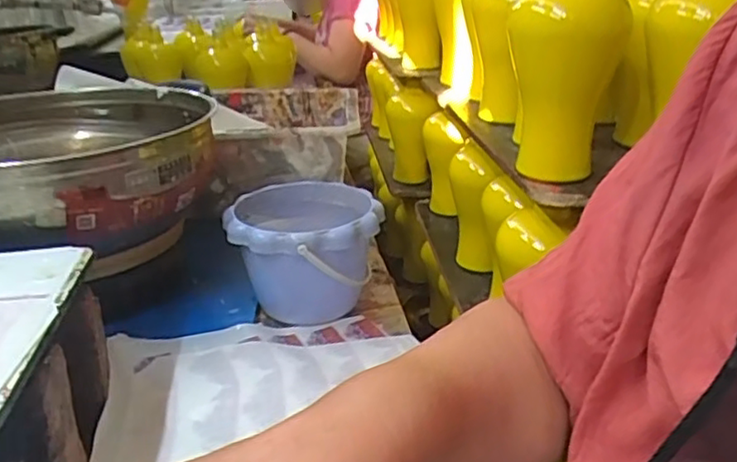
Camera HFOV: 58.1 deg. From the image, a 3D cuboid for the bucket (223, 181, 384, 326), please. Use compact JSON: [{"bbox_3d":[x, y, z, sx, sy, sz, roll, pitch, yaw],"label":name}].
[{"bbox_3d":[-0.065,0.025,0.695,0.147,0.112,0.158,1,22,0],"label":"bucket"}]

